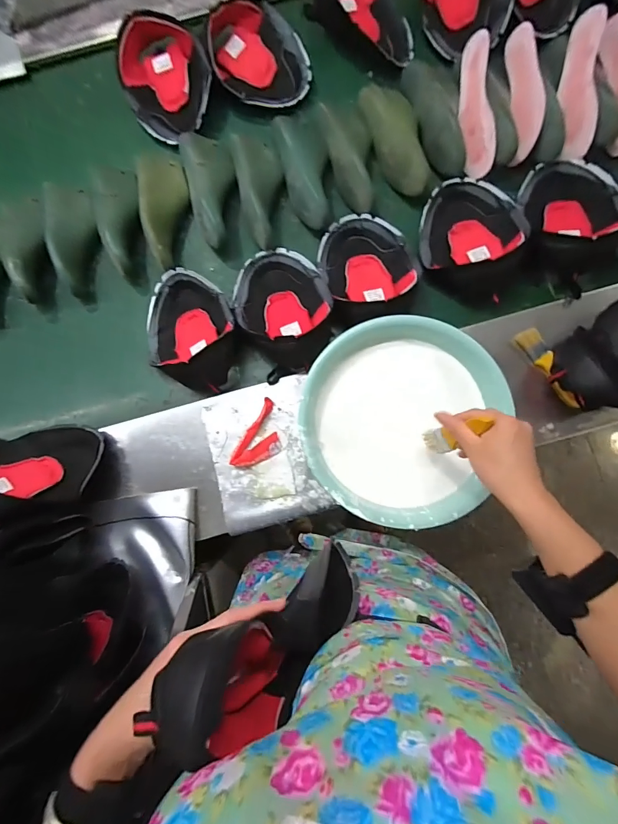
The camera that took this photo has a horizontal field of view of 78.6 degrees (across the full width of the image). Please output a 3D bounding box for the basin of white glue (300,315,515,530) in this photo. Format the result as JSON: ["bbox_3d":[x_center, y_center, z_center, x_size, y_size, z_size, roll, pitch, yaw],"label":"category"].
[{"bbox_3d":[0.135,0.008,0.600,0.282,0.118,0.298,0,84,0],"label":"basin of white glue"}]

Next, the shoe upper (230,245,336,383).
[{"bbox_3d":[-0.053,-0.187,0.698,0.175,0.119,0.237,-24,84,-3],"label":"shoe upper"}]

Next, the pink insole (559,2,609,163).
[{"bbox_3d":[0.497,-0.590,0.691,0.038,0.055,0.219,-8,108,4],"label":"pink insole"}]

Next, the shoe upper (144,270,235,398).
[{"bbox_3d":[-0.220,-0.153,0.686,0.211,0.081,0.185,28,84,3],"label":"shoe upper"}]

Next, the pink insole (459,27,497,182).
[{"bbox_3d":[0.311,-0.560,0.698,0.013,0.067,0.236,-9,93,-29],"label":"pink insole"}]

